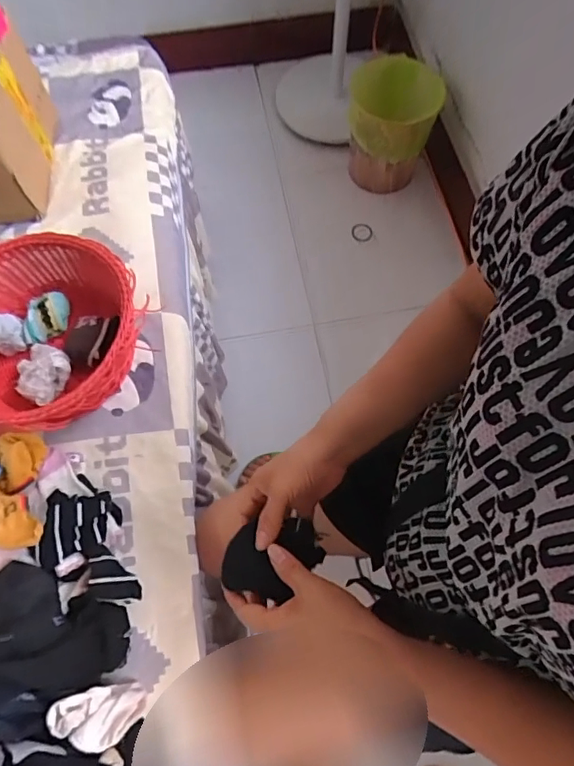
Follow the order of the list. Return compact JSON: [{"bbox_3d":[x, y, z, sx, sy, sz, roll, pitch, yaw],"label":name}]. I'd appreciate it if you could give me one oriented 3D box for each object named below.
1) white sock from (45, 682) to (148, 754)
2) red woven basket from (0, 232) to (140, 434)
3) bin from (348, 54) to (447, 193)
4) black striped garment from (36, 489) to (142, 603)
[{"bbox_3d":[-0.196,0.349,0.523,0.095,0.024,0.054,4,61,-26],"label":"white sock"},{"bbox_3d":[-0.335,-0.051,0.699,0.269,0.133,0.273,0,67,1],"label":"red woven basket"},{"bbox_3d":[0.277,-0.685,1.338,0.232,0.271,0.210,11,68,5],"label":"bin"},{"bbox_3d":[-0.235,0.190,0.575,0.086,0.056,0.144,-22,69,-8],"label":"black striped garment"}]

